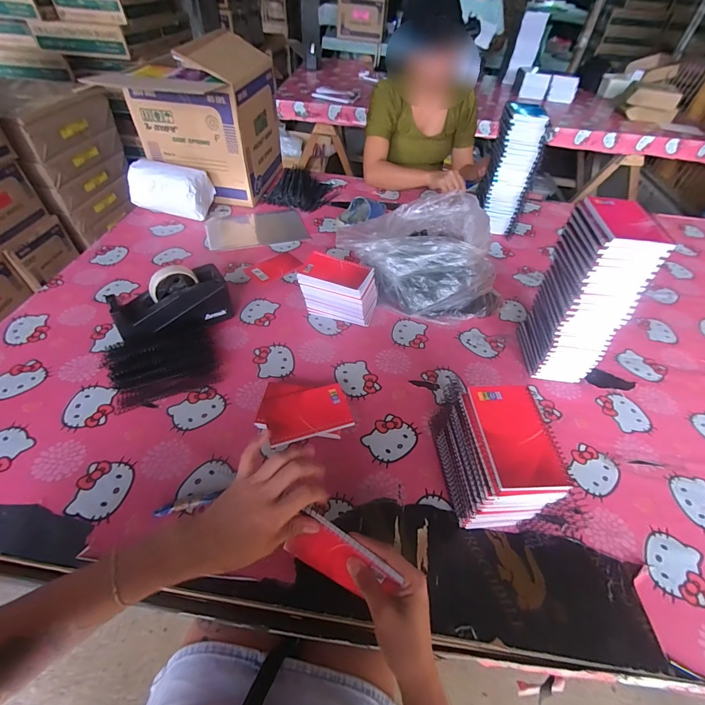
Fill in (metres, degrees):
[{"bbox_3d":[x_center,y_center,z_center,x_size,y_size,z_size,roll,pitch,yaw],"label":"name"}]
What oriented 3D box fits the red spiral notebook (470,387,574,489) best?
[{"bbox_3d":[0.191,0.092,0.406,0.081,0.008,0.131,1,49,-4],"label":"red spiral notebook"}]

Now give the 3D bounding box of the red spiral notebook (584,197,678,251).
[{"bbox_3d":[0.396,-0.192,0.511,0.089,0.012,0.128,9,49,4],"label":"red spiral notebook"}]

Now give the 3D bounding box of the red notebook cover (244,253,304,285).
[{"bbox_3d":[-0.185,-0.203,0.844,0.129,0.004,0.073,-31,57,-27],"label":"red notebook cover"}]

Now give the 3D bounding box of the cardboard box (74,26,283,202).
[{"bbox_3d":[-0.394,-0.655,1.002,0.282,0.350,0.286,10,49,5],"label":"cardboard box"}]

